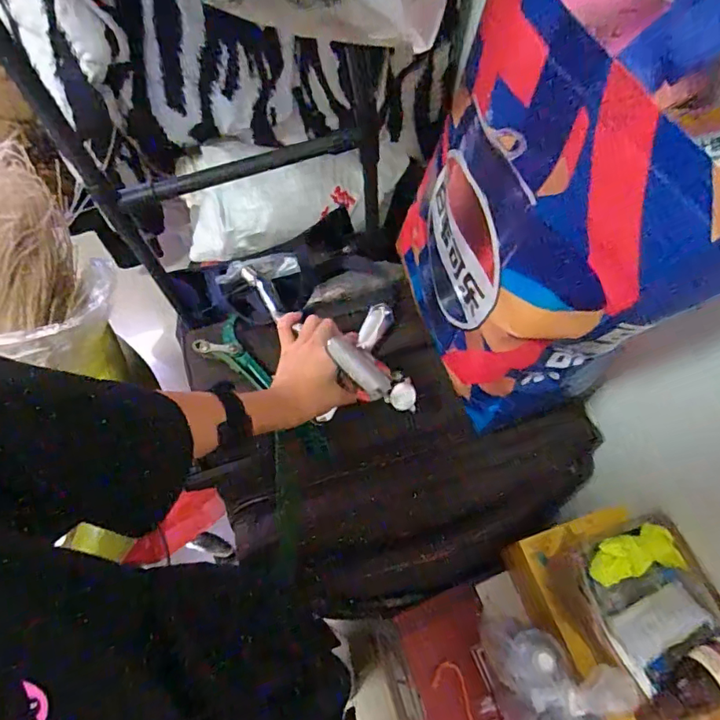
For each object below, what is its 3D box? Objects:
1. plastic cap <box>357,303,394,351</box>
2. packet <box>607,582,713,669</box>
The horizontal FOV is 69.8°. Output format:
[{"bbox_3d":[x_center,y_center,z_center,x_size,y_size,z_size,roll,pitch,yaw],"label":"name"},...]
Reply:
[{"bbox_3d":[0.018,-0.038,0.615,0.026,0.025,0.058,22,66,13],"label":"plastic cap"},{"bbox_3d":[0.318,0.280,0.549,0.094,0.018,0.048,-24,64,-9],"label":"packet"}]

